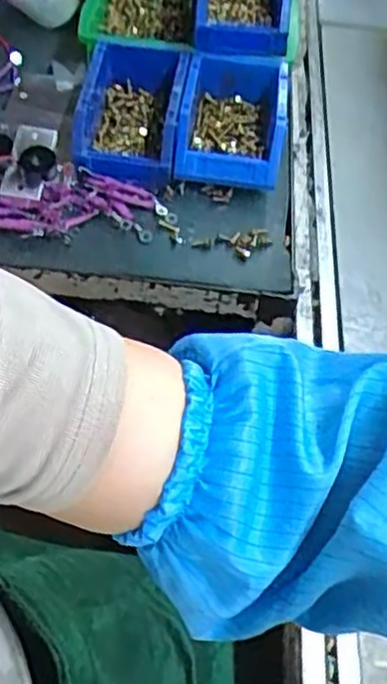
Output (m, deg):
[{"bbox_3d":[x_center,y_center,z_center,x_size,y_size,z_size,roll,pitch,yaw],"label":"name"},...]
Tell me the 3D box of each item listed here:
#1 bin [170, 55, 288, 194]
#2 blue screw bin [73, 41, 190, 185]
[{"bbox_3d":[0.042,-0.239,0.762,0.105,0.063,0.152,8,52,1],"label":"bin"},{"bbox_3d":[-0.064,-0.247,0.763,0.101,0.066,0.169,7,52,1],"label":"blue screw bin"}]

